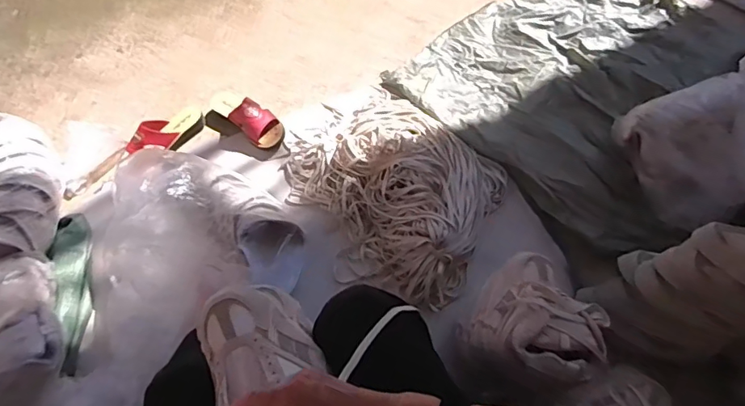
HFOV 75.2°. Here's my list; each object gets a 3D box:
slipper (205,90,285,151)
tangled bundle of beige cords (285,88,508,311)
[{"bbox_3d":[-0.310,-0.209,1.161,0.230,0.069,0.103,27,66,19],"label":"slipper"},{"bbox_3d":[0.039,-0.051,1.021,0.501,0.103,0.373,40,73,18],"label":"tangled bundle of beige cords"}]

